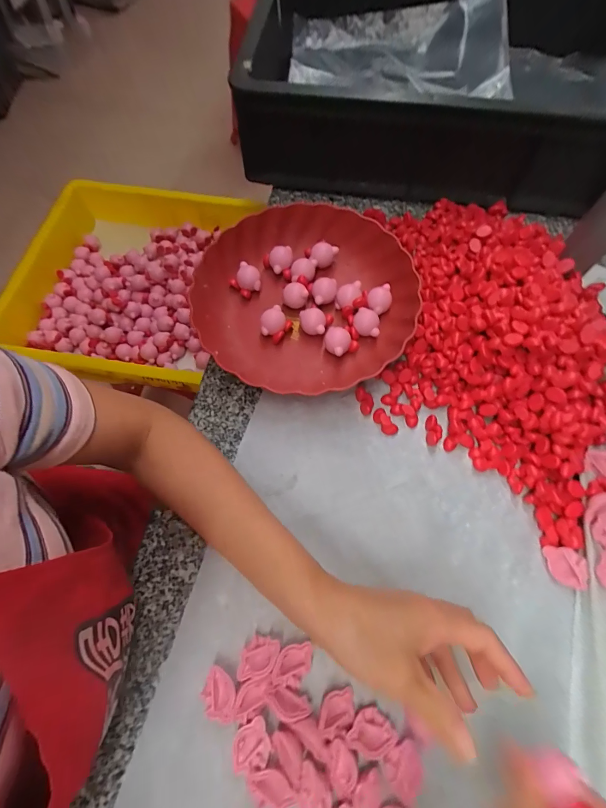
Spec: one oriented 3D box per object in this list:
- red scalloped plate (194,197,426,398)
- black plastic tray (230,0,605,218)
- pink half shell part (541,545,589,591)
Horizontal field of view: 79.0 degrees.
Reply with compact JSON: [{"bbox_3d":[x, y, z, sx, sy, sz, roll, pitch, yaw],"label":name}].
[{"bbox_3d":[0.004,-0.126,0.419,0.234,0.051,0.230,0,66,-1],"label":"red scalloped plate"},{"bbox_3d":[0.240,-0.476,0.522,0.596,0.108,0.428,7,66,2],"label":"black plastic tray"},{"bbox_3d":[0.231,0.144,0.324,0.029,0.005,0.032,-9,74,29],"label":"pink half shell part"}]

